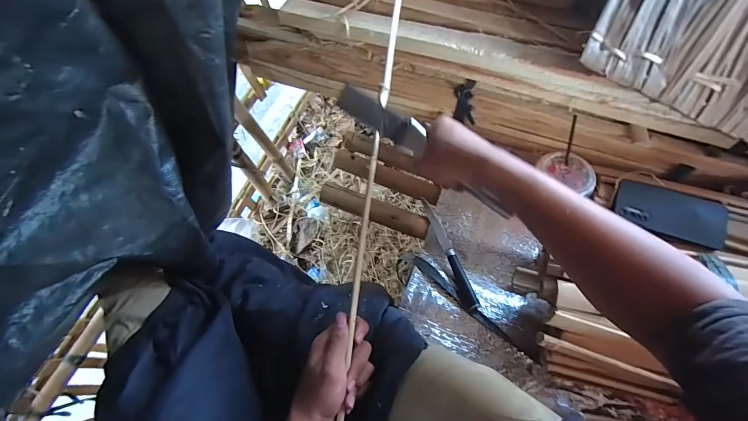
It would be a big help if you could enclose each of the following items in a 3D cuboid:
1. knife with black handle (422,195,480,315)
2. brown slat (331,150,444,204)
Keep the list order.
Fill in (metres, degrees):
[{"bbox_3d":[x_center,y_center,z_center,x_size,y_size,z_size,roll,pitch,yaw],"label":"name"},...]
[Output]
[{"bbox_3d":[0.138,0.072,0.637,0.029,0.022,0.225,-14,65,-6],"label":"knife with black handle"},{"bbox_3d":[0.024,-0.069,0.727,0.239,0.036,0.034,25,67,12],"label":"brown slat"}]

